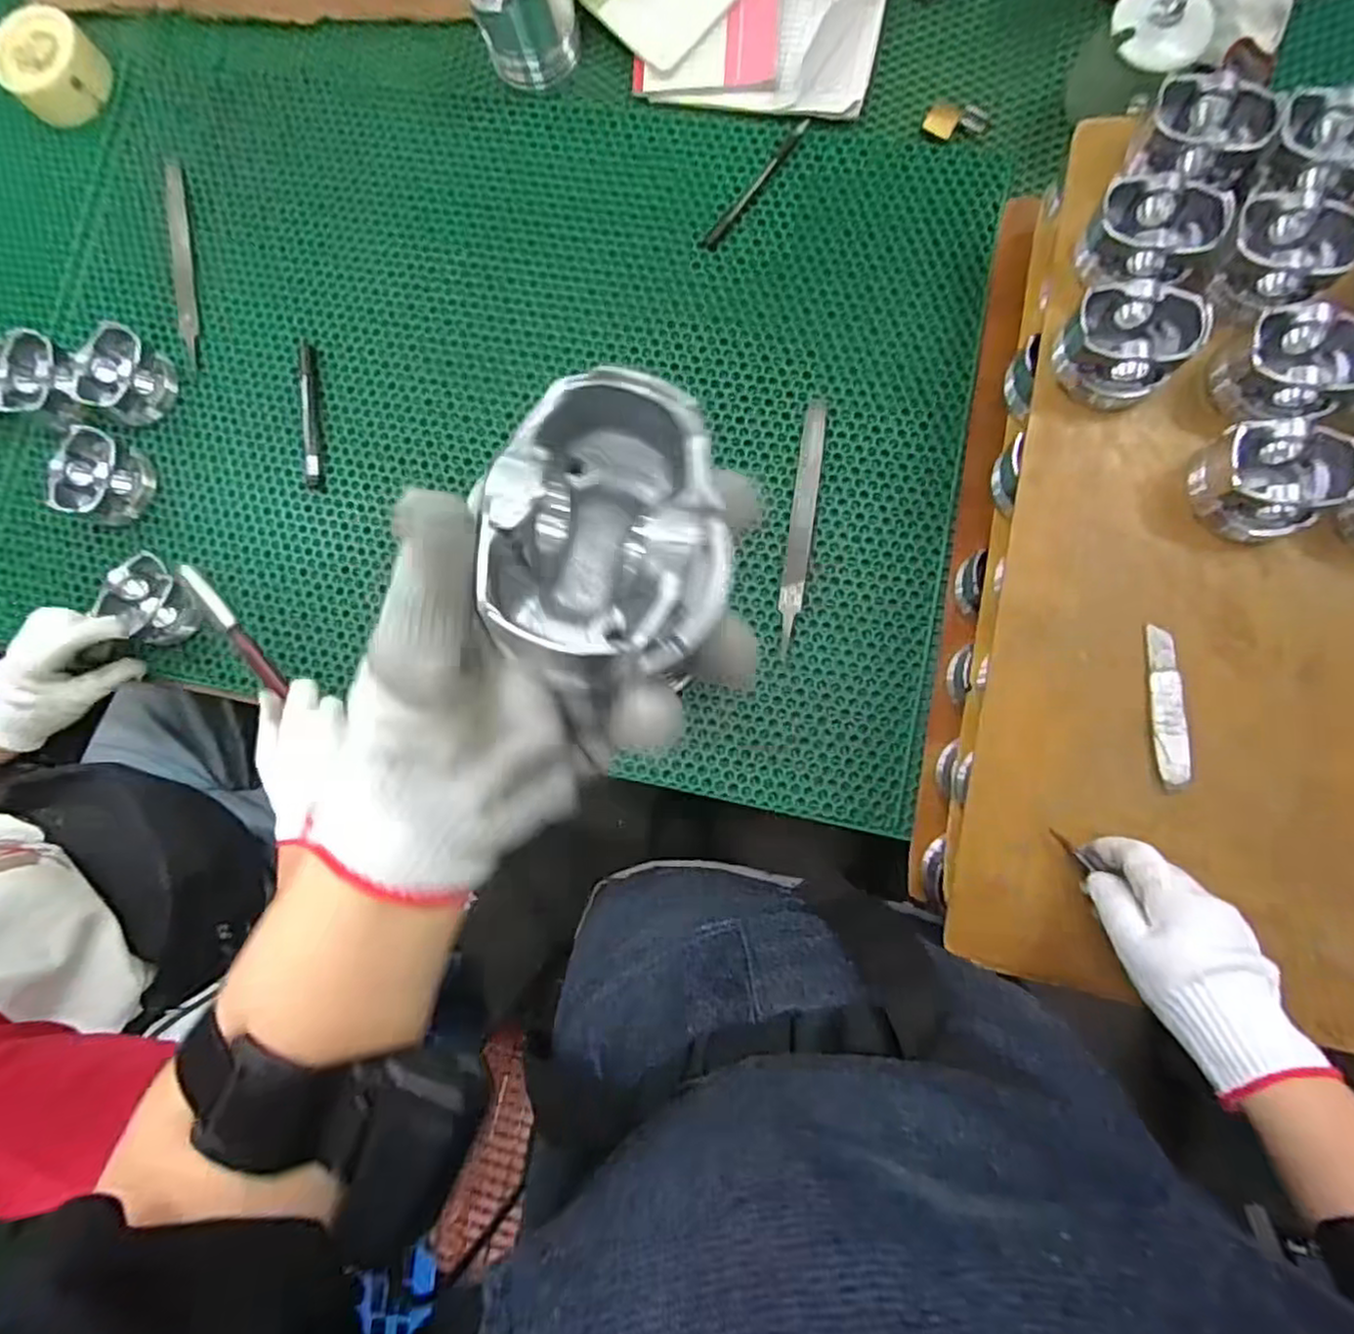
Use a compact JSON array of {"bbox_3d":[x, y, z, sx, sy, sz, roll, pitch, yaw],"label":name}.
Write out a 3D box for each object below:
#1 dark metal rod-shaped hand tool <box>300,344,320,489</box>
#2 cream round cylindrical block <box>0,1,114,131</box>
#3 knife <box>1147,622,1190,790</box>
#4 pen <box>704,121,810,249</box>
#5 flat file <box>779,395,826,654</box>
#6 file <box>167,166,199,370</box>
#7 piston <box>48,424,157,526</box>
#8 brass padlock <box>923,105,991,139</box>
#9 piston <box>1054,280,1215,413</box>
[{"bbox_3d":[-0.364,-0.252,0.688,0.018,0.009,0.145,-5,83,5],"label":"dark metal rod-shaped hand tool"},{"bbox_3d":[-0.661,-0.635,0.736,0.100,0.048,0.091,-1,83,5],"label":"cream round cylindrical block"},{"bbox_3d":[0.340,0.027,0.481,0.021,0.013,0.110,-2,83,5],"label":"knife"},{"bbox_3d":[0.077,-0.465,0.671,0.012,0.007,0.148,39,88,8],"label":"pen"},{"bbox_3d":[0.112,-0.128,0.629,0.021,0.009,0.229,8,84,6],"label":"flat file"},{"bbox_3d":[-0.510,-0.413,0.721,0.019,0.004,0.225,-8,86,-5],"label":"file"},{"bbox_3d":[-0.555,-0.182,0.679,0.072,0.045,0.080,14,85,7],"label":"piston"},{"bbox_3d":[0.263,-0.511,0.654,0.057,0.012,0.027,10,84,6],"label":"brass padlock"},{"bbox_3d":[0.315,-0.230,0.490,0.074,0.053,0.075,-1,83,5],"label":"piston"}]

